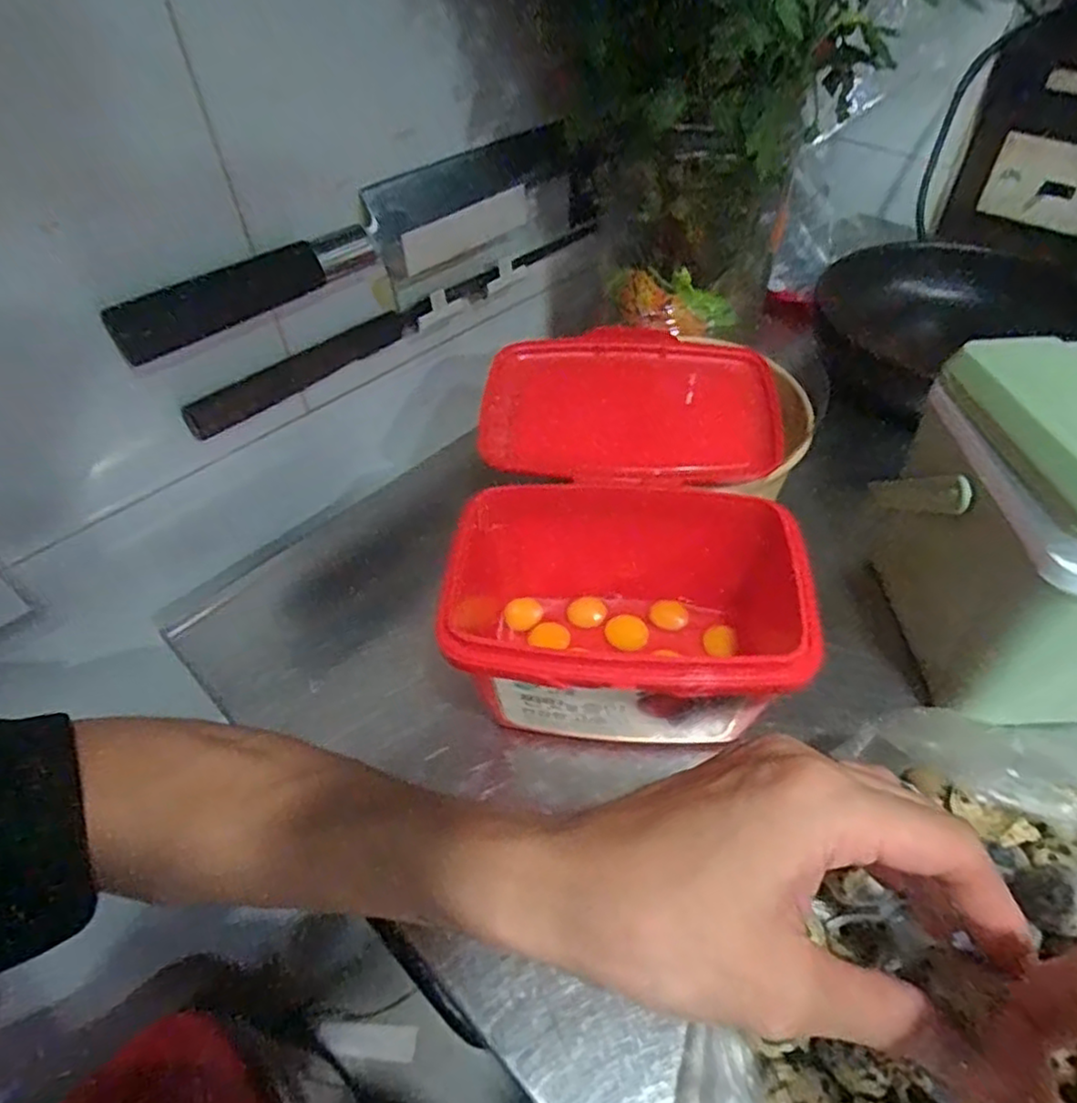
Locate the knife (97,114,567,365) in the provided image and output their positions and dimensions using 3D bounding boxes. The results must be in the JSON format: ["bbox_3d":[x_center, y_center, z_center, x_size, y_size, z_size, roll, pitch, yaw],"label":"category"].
[{"bbox_3d":[-0.092,-0.185,0.393,0.024,0.042,0.301,35,59,29],"label":"knife"}]

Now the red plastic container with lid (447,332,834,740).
[{"bbox_3d":[0.044,-0.016,0.370,0.151,0.082,0.227,2,49,5],"label":"red plastic container with lid"}]

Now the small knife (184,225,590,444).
[{"bbox_3d":[-0.074,-0.153,0.447,0.316,0.026,0.019,-36,56,-25],"label":"small knife"}]

